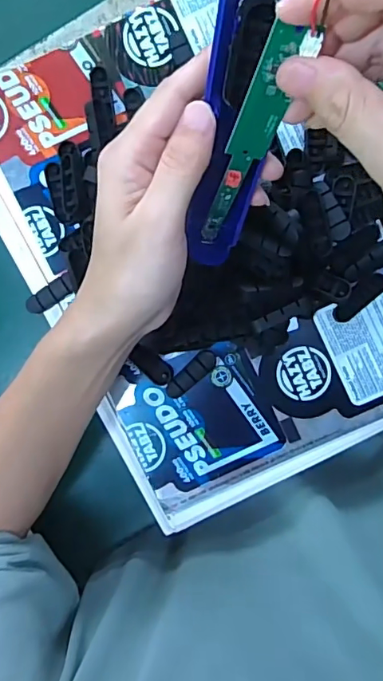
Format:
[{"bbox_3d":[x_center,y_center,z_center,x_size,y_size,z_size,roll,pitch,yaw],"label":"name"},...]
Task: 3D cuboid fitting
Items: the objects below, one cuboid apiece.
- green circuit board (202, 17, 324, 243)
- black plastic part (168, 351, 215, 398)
[{"bbox_3d":[0.025,-0.088,0.246,0.018,0.135,0.010,29,65,0],"label":"green circuit board"},{"bbox_3d":[-0.001,0.027,0.407,0.047,0.009,0.015,-42,92,3],"label":"black plastic part"}]

